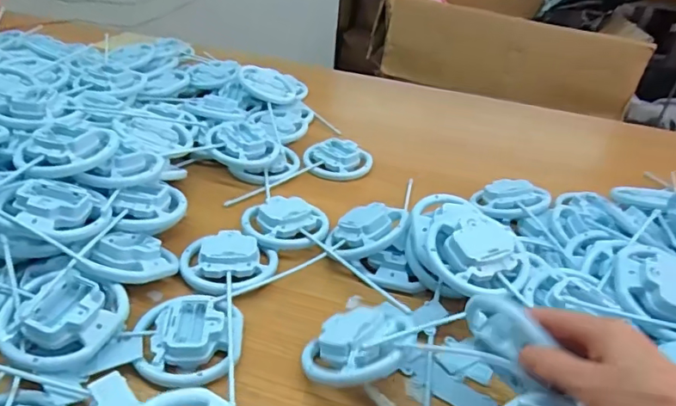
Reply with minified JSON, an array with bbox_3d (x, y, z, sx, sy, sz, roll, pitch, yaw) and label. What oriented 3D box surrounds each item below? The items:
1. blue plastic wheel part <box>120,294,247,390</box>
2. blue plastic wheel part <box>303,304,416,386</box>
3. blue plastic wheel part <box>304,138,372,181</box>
[{"bbox_3d":[-0.137,0.121,0.470,0.099,0.026,0.091,4,34,-3],"label":"blue plastic wheel part"},{"bbox_3d":[0.018,0.122,0.455,0.094,0.035,0.094,-8,34,13],"label":"blue plastic wheel part"},{"bbox_3d":[0.000,-0.067,0.792,0.103,0.025,0.082,4,45,1],"label":"blue plastic wheel part"}]

